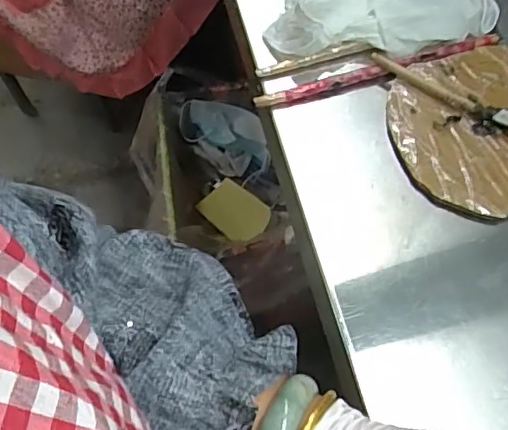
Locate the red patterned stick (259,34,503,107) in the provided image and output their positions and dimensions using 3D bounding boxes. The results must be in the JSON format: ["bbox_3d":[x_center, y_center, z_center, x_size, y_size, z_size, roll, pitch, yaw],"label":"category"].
[{"bbox_3d":[0.103,-0.119,0.463,0.213,0.012,0.012,-17,62,-9],"label":"red patterned stick"}]

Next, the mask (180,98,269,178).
[{"bbox_3d":[-0.047,-0.125,0.928,0.154,0.016,0.105,19,94,-3],"label":"mask"}]

